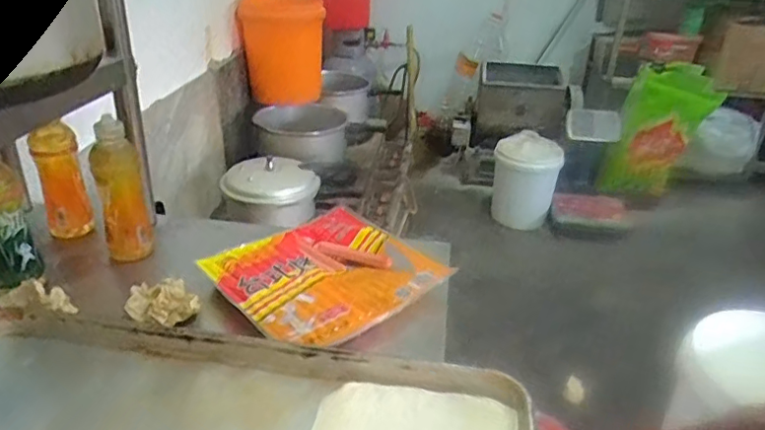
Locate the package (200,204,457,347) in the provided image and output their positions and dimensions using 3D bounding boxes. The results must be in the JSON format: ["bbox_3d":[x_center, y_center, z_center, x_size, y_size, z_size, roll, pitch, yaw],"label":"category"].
[{"bbox_3d":[-0.091,0.086,0.867,0.282,0.036,0.273,-18,34,-34],"label":"package"}]

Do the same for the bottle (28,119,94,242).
[{"bbox_3d":[-0.522,-0.046,0.950,0.067,0.192,0.056,-17,33,-32],"label":"bottle"}]

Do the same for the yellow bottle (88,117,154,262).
[{"bbox_3d":[-0.408,-0.037,0.906,0.066,0.230,0.071,-8,30,-19],"label":"yellow bottle"}]

